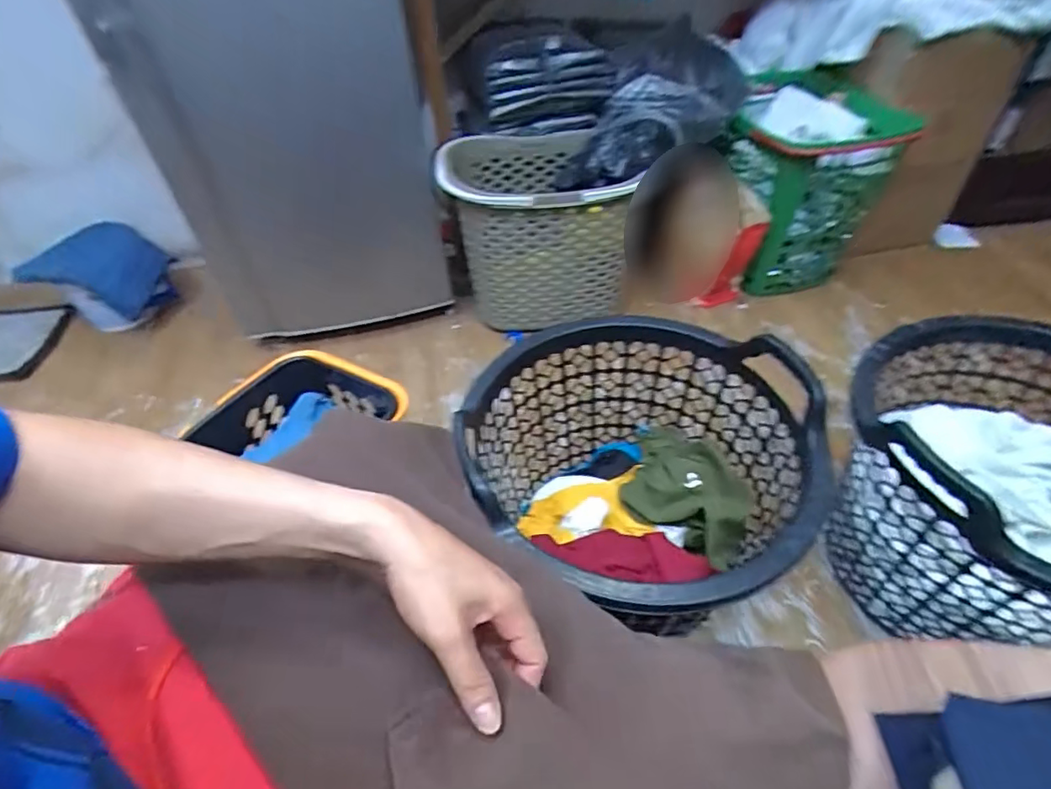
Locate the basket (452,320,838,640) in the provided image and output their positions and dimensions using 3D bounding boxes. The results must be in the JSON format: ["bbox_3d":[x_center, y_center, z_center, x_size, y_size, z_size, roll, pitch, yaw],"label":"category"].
[{"bbox_3d":[0.152,0.130,0.792,0.421,0.319,0.430,-2,46,2],"label":"basket"}]

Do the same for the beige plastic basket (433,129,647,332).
[{"bbox_3d":[0.001,-0.389,1.314,0.347,0.339,0.364,-17,47,-13],"label":"beige plastic basket"}]

